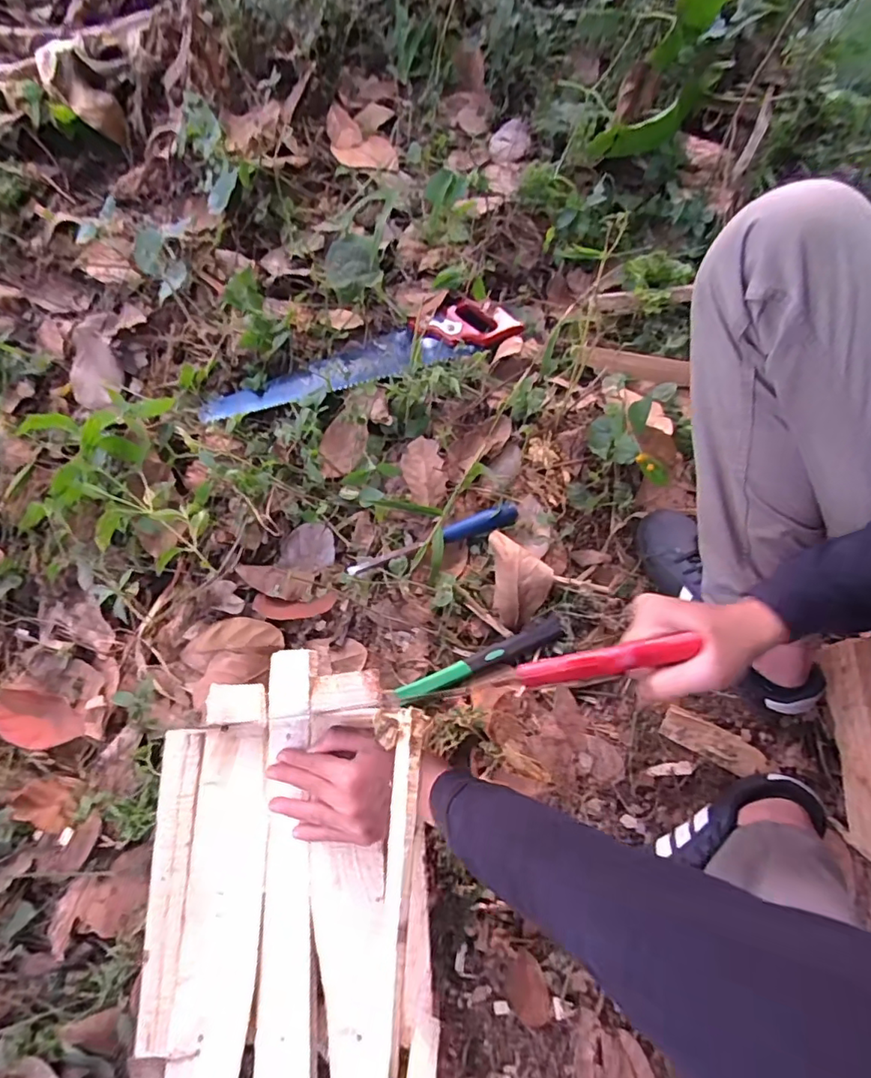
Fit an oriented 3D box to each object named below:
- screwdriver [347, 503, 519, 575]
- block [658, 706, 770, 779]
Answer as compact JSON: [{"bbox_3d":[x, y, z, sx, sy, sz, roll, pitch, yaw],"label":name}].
[{"bbox_3d":[0.000,-0.003,0.703,0.229,0.024,0.028,-20,72,-6],"label":"screwdriver"},{"bbox_3d":[0.327,0.240,0.653,0.115,0.012,0.039,26,74,9],"label":"block"}]

